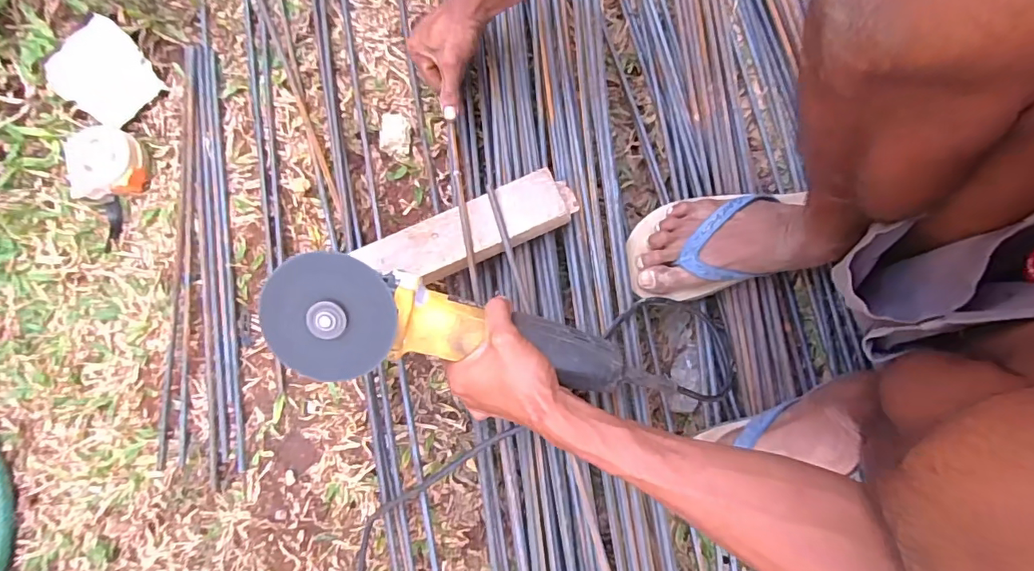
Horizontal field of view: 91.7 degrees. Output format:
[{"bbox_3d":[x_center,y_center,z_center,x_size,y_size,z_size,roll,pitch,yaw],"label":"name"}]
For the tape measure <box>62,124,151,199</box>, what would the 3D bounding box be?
[{"bbox_3d":[-0.482,-0.146,0.588,0.080,0.035,0.083,-17,77,-5],"label":"tape measure"}]

